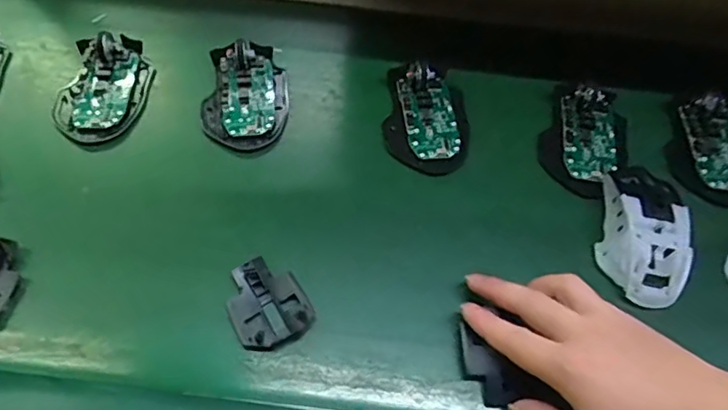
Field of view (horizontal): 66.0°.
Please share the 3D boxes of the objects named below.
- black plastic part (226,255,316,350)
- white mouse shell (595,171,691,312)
[{"bbox_3d":[-0.071,0.071,0.406,0.053,0.008,0.066,-30,68,-15],"label":"black plastic part"},{"bbox_3d":[0.218,0.019,0.431,0.061,0.036,0.109,9,60,3],"label":"white mouse shell"}]

